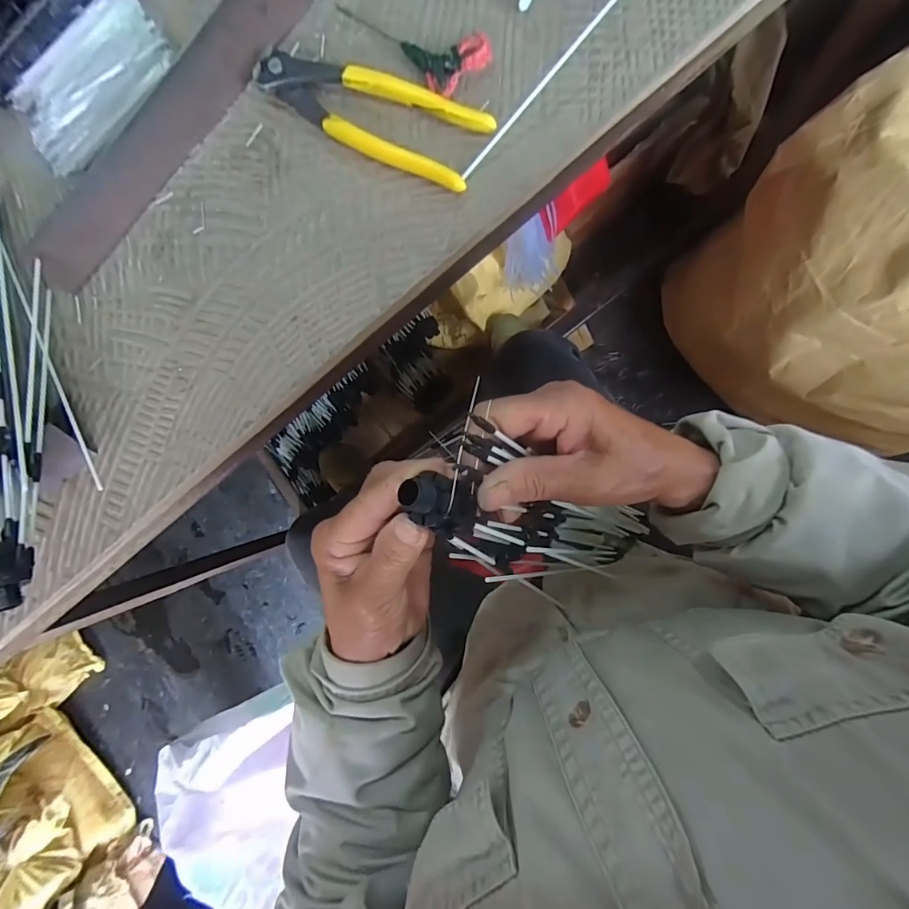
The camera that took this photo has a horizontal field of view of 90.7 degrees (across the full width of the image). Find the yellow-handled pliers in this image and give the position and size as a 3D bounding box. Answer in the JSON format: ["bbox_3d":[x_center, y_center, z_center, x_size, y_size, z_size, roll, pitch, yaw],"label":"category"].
[{"bbox_3d":[-0.056,-0.223,0.291,0.161,0.010,0.047,28,95,9],"label":"yellow-handled pliers"}]

